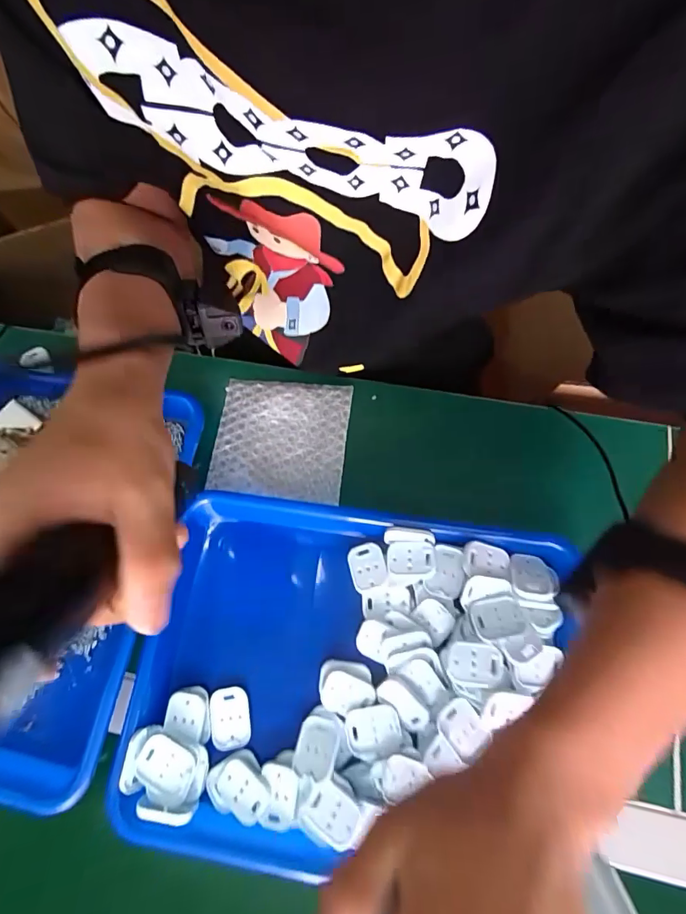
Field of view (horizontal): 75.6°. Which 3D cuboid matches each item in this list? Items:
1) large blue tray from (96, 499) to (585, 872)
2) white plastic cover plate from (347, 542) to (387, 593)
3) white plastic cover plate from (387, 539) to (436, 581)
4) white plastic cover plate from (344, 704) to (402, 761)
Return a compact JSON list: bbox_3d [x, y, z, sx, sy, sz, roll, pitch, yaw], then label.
[{"bbox_3d":[-0.002,0.164,0.336,0.302,0.032,0.251,10,72,6],"label":"large blue tray"},{"bbox_3d":[0.020,0.092,0.368,0.029,0.012,0.037,-17,72,-1],"label":"white plastic cover plate"},{"bbox_3d":[0.056,0.084,0.361,0.038,0.010,0.033,-1,73,4],"label":"white plastic cover plate"},{"bbox_3d":[0.022,0.203,0.326,0.040,0.004,0.033,-13,72,0],"label":"white plastic cover plate"}]

